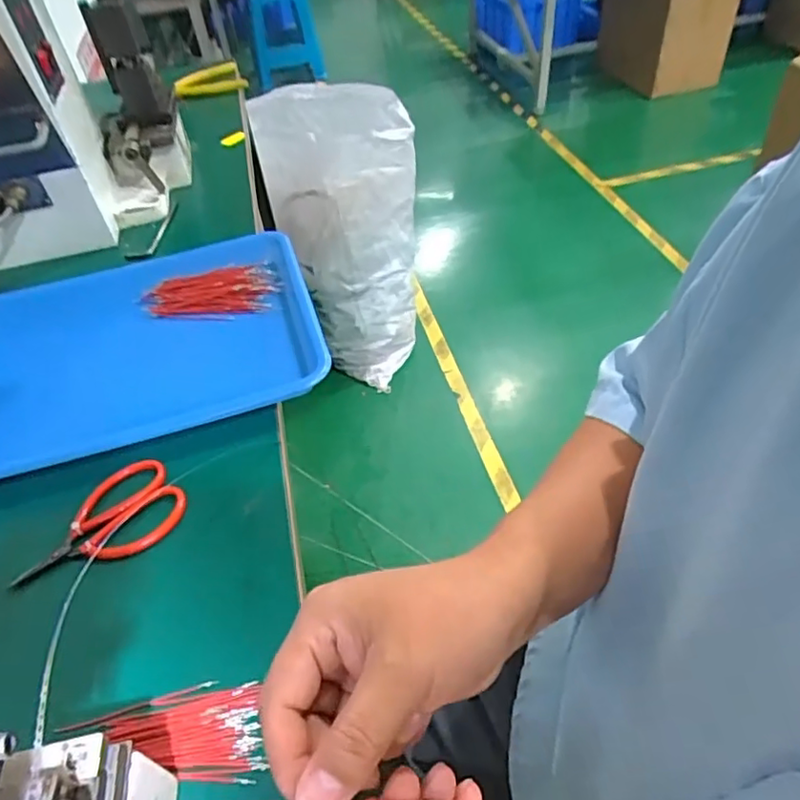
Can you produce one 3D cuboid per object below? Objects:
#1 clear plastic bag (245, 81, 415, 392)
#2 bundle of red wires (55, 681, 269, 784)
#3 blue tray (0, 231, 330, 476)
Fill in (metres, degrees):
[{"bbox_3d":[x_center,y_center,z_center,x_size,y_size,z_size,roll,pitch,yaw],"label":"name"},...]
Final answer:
[{"bbox_3d":[-0.115,-0.350,1.422,0.315,0.649,0.239,4,47,10],"label":"clear plastic bag"},{"bbox_3d":[-0.127,0.180,0.326,0.108,0.008,0.047,-2,46,5],"label":"bundle of red wires"},{"bbox_3d":[-0.242,-0.053,0.545,0.329,0.033,0.244,-19,47,-12],"label":"blue tray"}]

